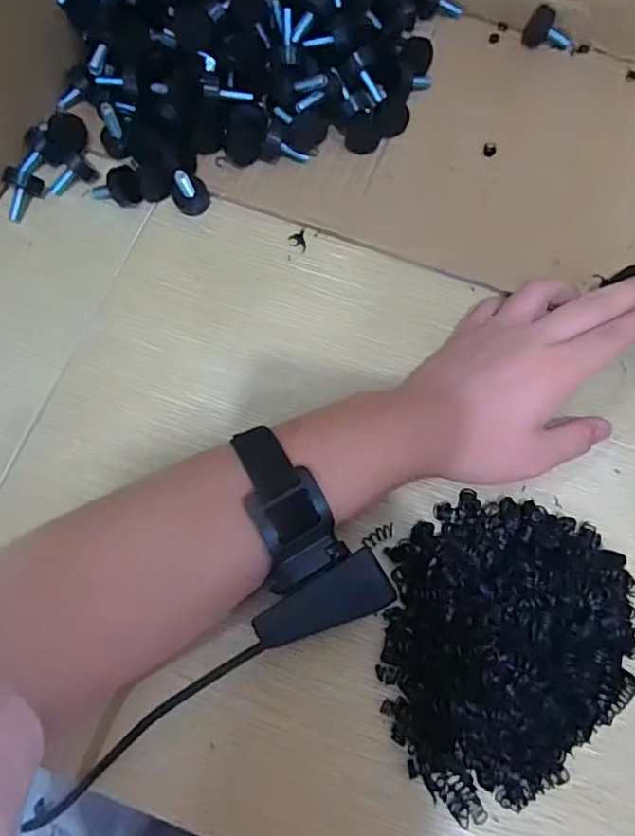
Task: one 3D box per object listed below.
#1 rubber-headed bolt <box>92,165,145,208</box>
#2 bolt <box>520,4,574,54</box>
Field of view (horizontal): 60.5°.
[{"bbox_3d":[-0.139,-0.159,0.376,0.035,0.019,0.022,-18,74,-5],"label":"rubber-headed bolt"},{"bbox_3d":[0.179,-0.296,0.412,0.038,0.020,0.024,24,75,7],"label":"bolt"}]

